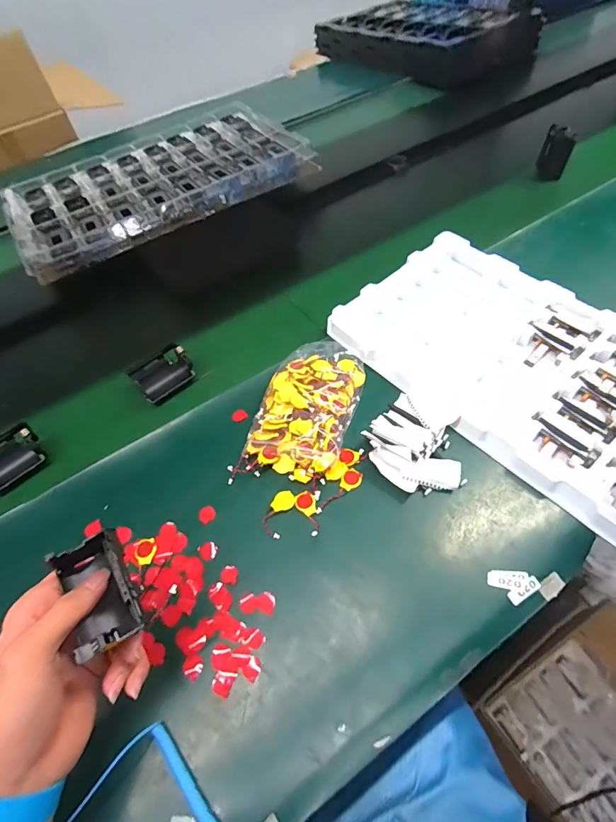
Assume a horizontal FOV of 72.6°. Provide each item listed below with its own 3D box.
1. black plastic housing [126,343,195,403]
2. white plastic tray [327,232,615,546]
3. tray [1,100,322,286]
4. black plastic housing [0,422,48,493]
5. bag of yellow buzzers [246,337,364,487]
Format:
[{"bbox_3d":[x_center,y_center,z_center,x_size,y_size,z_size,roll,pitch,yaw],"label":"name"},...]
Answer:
[{"bbox_3d":[-0.183,-0.050,0.523,0.068,0.033,0.055,-37,58,-19],"label":"black plastic housing"},{"bbox_3d":[0.248,-0.058,0.481,0.250,0.034,0.412,-41,65,-18],"label":"white plastic tray"},{"bbox_3d":[-0.276,-0.428,0.756,0.521,0.039,0.318,-32,57,-16],"label":"tray"},{"bbox_3d":[-0.338,0.055,0.476,0.073,0.036,0.055,-39,62,-19],"label":"black plastic housing"},{"bbox_3d":[0.001,-0.008,0.464,0.096,0.029,0.161,13,57,16],"label":"bag of yellow buzzers"}]

